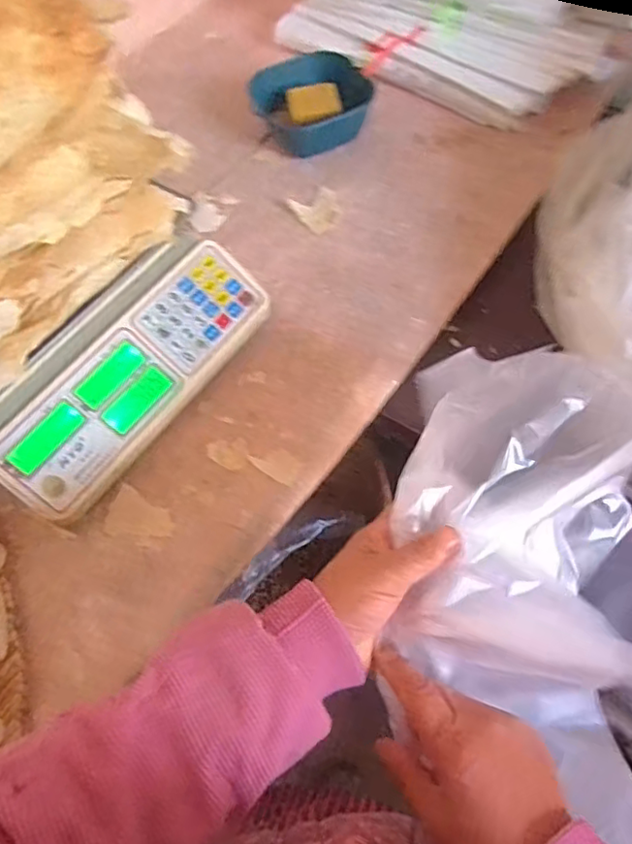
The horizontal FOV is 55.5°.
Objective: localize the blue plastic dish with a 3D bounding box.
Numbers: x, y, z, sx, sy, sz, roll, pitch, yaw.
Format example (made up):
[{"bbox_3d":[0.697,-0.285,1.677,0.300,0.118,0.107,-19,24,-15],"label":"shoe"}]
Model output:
[{"bbox_3d":[-0.002,-0.423,0.802,0.150,0.065,0.113,-27,61,-11],"label":"blue plastic dish"}]

